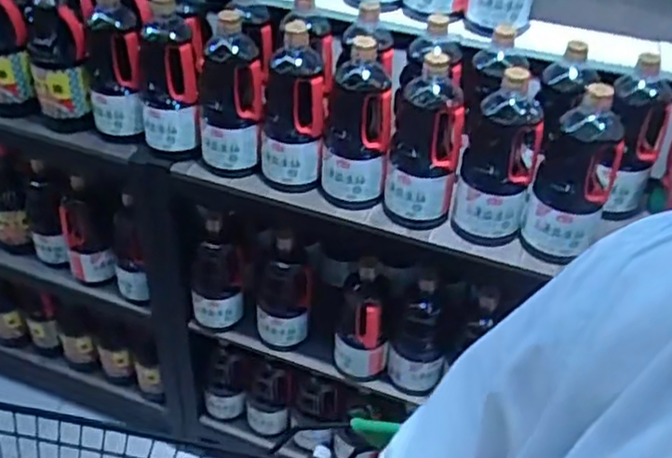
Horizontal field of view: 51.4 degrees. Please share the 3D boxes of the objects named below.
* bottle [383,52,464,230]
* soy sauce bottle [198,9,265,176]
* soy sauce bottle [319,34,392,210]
[{"bbox_3d":[0.134,-0.127,1.040,0.107,0.236,0.095,10,40,8],"label":"bottle"},{"bbox_3d":[-0.169,-0.219,1.124,0.108,0.237,0.118,-2,40,-6],"label":"soy sauce bottle"},{"bbox_3d":[0.033,-0.154,1.063,0.108,0.240,0.085,4,39,1],"label":"soy sauce bottle"}]

